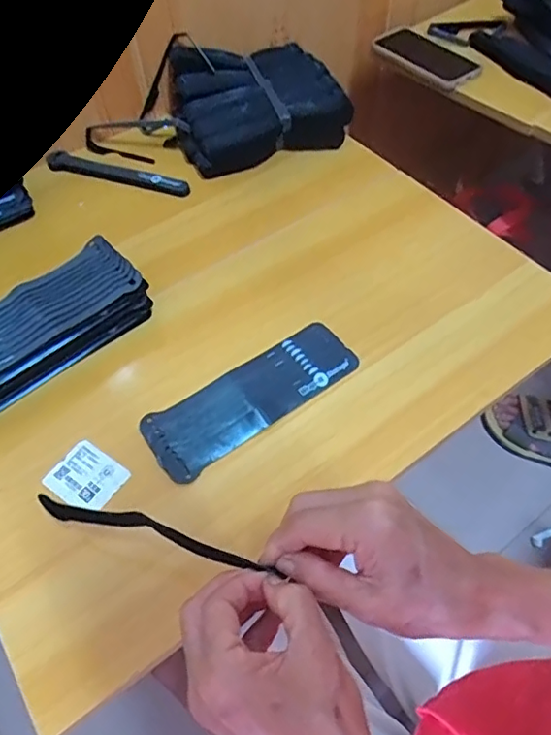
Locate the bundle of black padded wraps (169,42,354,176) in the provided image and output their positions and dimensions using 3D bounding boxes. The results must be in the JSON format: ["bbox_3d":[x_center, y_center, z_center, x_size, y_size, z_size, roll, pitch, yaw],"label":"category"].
[{"bbox_3d":[-0.028,-0.352,0.711,0.217,0.074,0.177,-15,56,-8],"label":"bundle of black padded wraps"}]

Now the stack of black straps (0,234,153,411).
[{"bbox_3d":[-0.219,-0.033,0.505,0.084,0.057,0.202,38,65,25],"label":"stack of black straps"}]

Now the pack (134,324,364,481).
[{"bbox_3d":[-0.020,0.024,0.490,0.199,0.005,0.068,-31,59,-18],"label":"pack"}]

